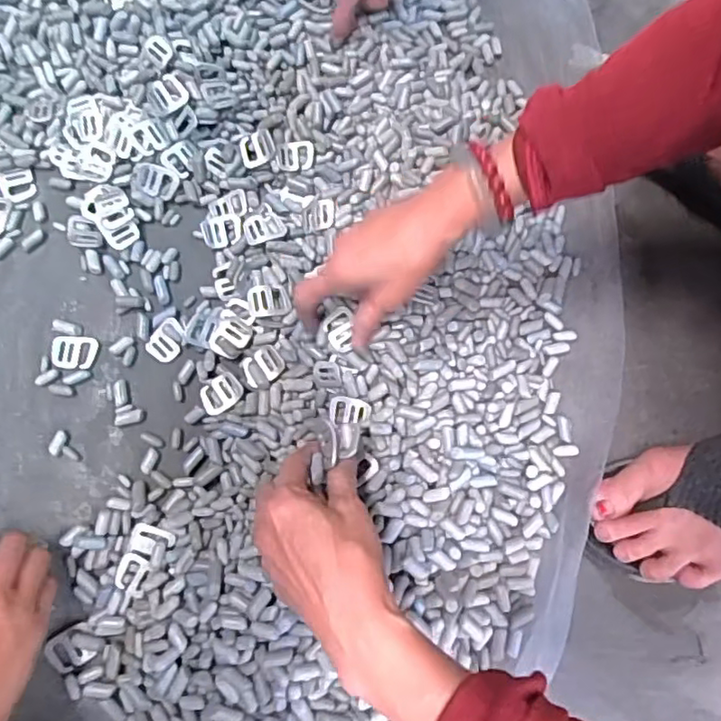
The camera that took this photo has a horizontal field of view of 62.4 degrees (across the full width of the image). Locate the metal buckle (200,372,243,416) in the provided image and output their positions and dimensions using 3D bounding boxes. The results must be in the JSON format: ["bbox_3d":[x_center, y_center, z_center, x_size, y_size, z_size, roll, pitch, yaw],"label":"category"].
[{"bbox_3d":[-0.109,0.025,0.467,0.032,0.004,0.026,-31,79,-7],"label":"metal buckle"}]

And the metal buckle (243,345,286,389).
[{"bbox_3d":[-0.077,0.004,0.468,0.033,0.005,0.027,-26,79,-7],"label":"metal buckle"}]

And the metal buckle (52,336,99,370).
[{"bbox_3d":[-0.226,-0.007,0.469,0.032,0.005,0.025,4,77,0],"label":"metal buckle"}]

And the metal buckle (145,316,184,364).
[{"bbox_3d":[-0.154,-0.016,0.477,0.025,0.004,0.035,39,93,-2],"label":"metal buckle"}]

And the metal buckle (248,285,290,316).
[{"bbox_3d":[-0.073,-0.047,0.470,0.030,0.010,0.027,-10,73,-18],"label":"metal buckle"}]

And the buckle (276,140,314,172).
[{"bbox_3d":[-0.055,-0.174,0.508,0.031,0.006,0.027,-8,77,-2],"label":"buckle"}]

